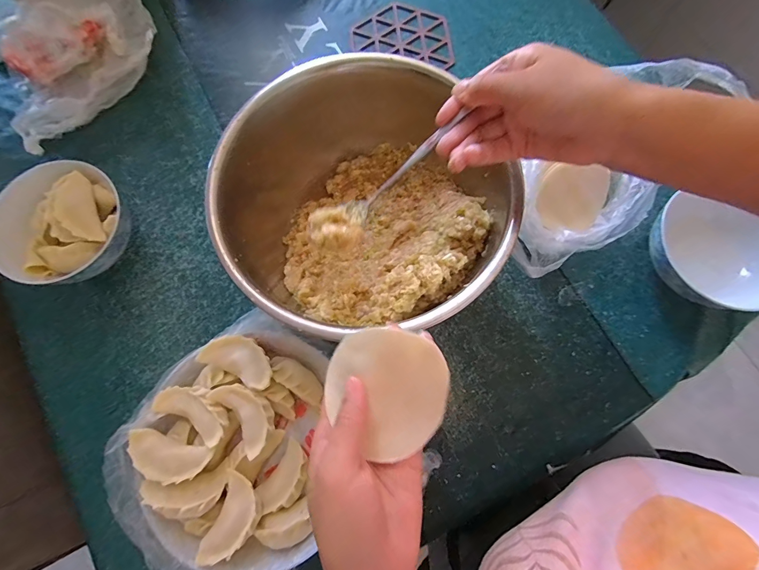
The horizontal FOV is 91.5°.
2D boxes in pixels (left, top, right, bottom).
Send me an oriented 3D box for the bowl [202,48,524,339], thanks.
[{"bbox_3d":[-0.021,-0.077,0.353,0.235,0.103,0.232,0,76,1],"label":"bowl"}]

